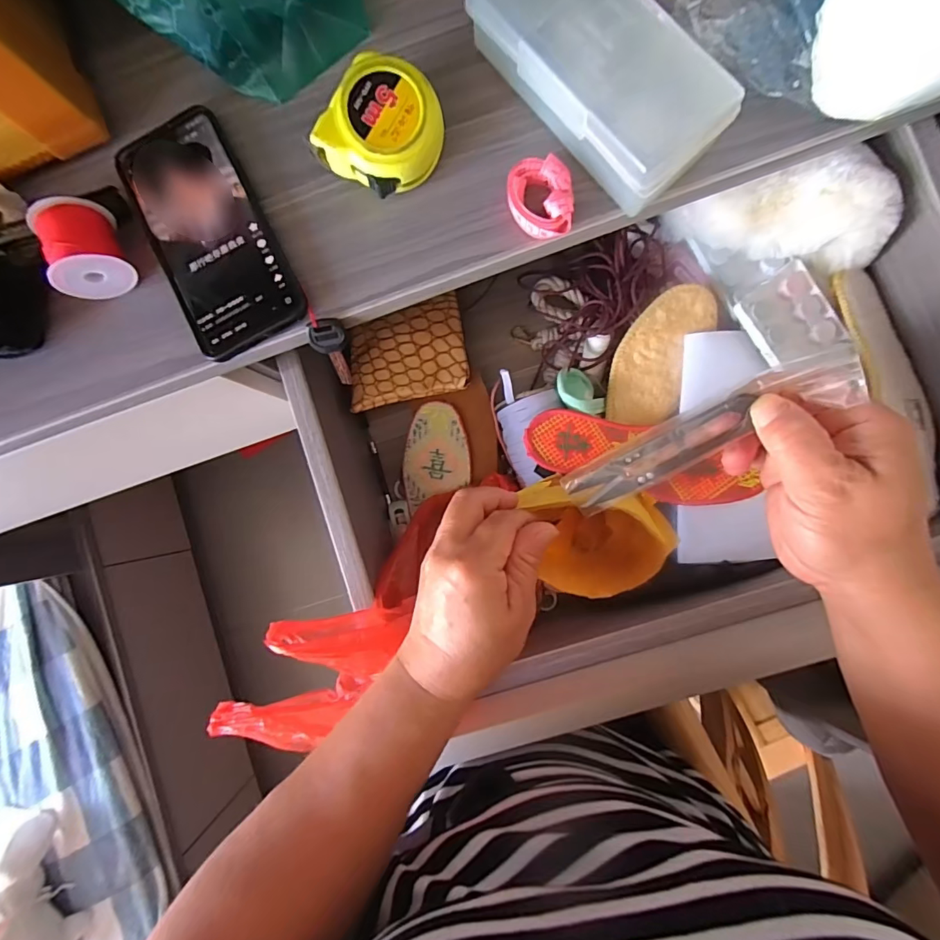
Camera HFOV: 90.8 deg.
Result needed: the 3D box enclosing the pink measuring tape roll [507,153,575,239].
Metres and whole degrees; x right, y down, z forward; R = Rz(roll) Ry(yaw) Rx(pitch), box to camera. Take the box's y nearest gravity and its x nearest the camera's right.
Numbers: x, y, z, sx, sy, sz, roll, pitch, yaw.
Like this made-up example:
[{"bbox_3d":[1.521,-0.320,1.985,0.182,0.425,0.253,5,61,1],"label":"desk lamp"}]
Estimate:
[{"bbox_3d":[0.045,-0.177,0.298,0.041,0.017,0.048,0,89,5],"label":"pink measuring tape roll"}]

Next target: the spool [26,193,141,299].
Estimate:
[{"bbox_3d":[-0.263,-0.150,0.315,0.047,0.040,0.055,-28,87,4],"label":"spool"}]

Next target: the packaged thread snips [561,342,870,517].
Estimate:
[{"bbox_3d":[0.115,-0.016,0.238,0.141,0.013,0.027,-31,86,29],"label":"packaged thread snips"}]

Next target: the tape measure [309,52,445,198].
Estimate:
[{"bbox_3d":[-0.053,-0.212,0.299,0.063,0.047,0.067,26,91,5],"label":"tape measure"}]

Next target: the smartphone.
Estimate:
[{"bbox_3d":[-0.182,-0.165,0.324,0.077,0.013,0.167,-27,87,4],"label":"smartphone"}]

